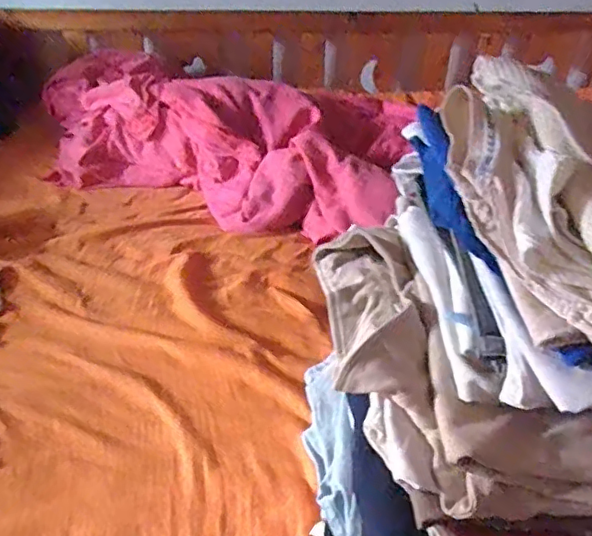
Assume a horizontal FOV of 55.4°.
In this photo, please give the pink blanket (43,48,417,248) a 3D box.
[{"bbox_3d":[-0.177,-0.274,1.088,0.804,0.123,0.367,20,39,25],"label":"pink blanket"}]

